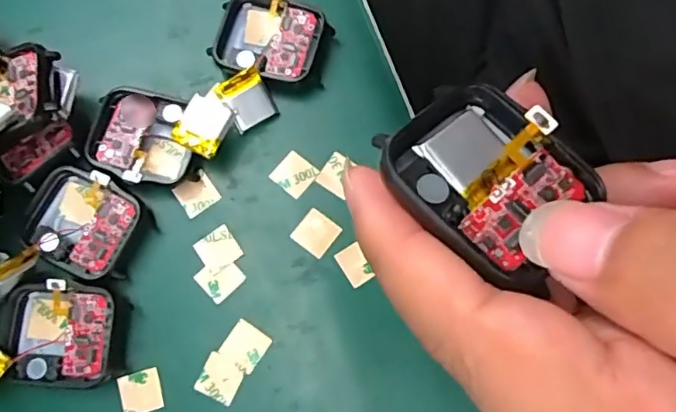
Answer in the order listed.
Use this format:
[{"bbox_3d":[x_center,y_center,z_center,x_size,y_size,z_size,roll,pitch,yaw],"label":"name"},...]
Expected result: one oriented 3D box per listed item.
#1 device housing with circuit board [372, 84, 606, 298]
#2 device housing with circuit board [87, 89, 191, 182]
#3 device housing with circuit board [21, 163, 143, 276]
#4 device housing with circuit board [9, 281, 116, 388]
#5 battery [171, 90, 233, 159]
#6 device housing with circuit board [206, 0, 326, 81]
[{"bbox_3d":[0.032,-0.007,0.122,0.039,0.007,0.045,-39,70,-24],"label":"device housing with circuit board"},{"bbox_3d":[-0.081,-0.028,0.227,0.038,0.011,0.037,12,77,6],"label":"device housing with circuit board"},{"bbox_3d":[-0.101,0.006,0.217,0.041,0.013,0.038,19,78,7],"label":"device housing with circuit board"},{"bbox_3d":[-0.104,0.049,0.209,0.040,0.012,0.039,-1,76,3],"label":"device housing with circuit board"},{"bbox_3d":[-0.053,-0.033,0.219,0.021,0.004,0.023,32,83,13],"label":"battery"},{"bbox_3d":[-0.029,-0.072,0.237,0.044,0.014,0.036,10,77,6],"label":"device housing with circuit board"}]

